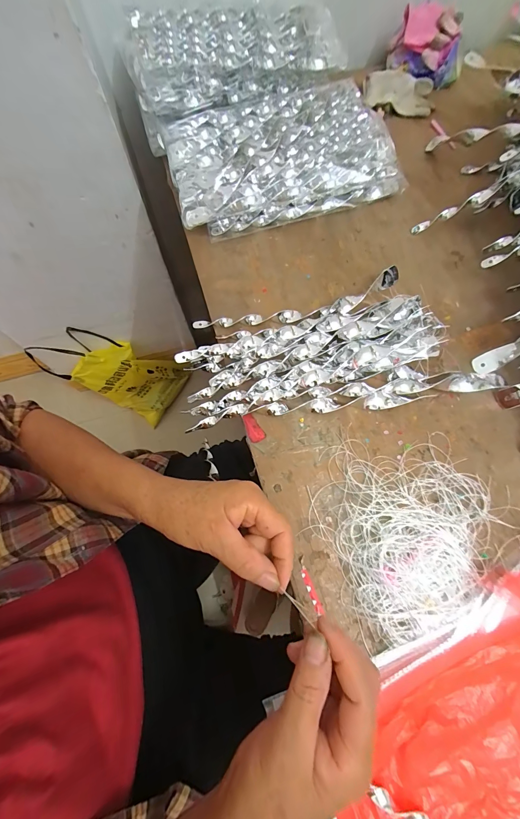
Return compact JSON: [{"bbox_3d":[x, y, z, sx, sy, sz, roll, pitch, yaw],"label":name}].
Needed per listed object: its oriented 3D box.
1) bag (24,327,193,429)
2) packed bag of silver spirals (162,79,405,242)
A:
[{"bbox_3d":[-0.436,-0.109,0.988,0.119,0.493,0.227,25,91,37],"label":"bag"},{"bbox_3d":[0.030,-0.385,0.475,0.333,0.070,0.212,-15,70,-7],"label":"packed bag of silver spirals"}]

